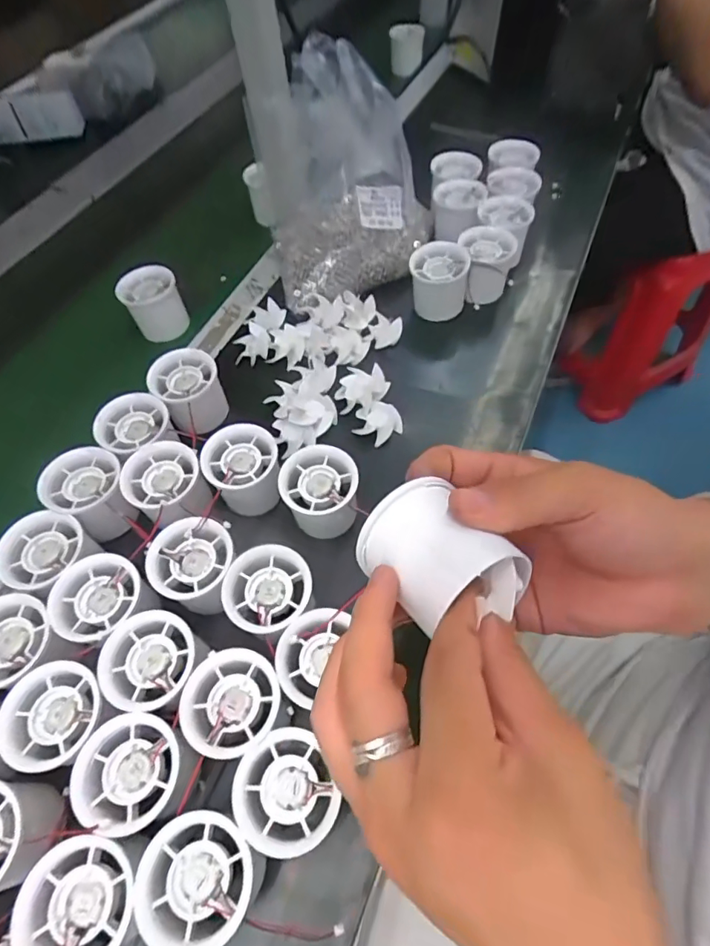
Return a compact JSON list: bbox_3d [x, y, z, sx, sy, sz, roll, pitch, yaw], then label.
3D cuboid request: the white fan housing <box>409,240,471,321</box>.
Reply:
[{"bbox_3d":[0.084,-0.192,0.497,0.055,0.057,0.044,-3,58,2],"label":"white fan housing"}]

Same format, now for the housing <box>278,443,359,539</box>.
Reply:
[{"bbox_3d":[-0.025,0.016,0.373,0.055,0.048,0.059,-2,58,3],"label":"housing"}]

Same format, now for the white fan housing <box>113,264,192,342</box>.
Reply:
[{"bbox_3d":[-0.202,-0.170,0.499,0.054,0.051,0.053,-24,60,-11],"label":"white fan housing"}]

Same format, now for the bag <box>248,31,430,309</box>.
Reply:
[{"bbox_3d":[-0.007,-0.284,0.471,0.164,0.163,0.130,-10,58,-2],"label":"bag"}]

